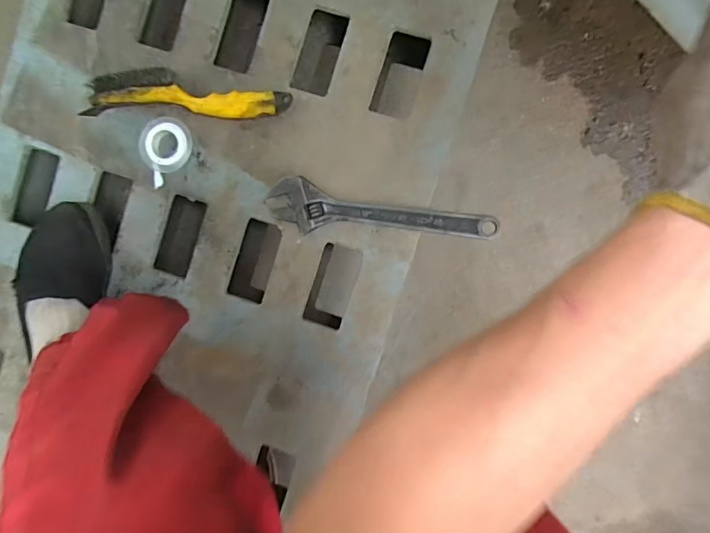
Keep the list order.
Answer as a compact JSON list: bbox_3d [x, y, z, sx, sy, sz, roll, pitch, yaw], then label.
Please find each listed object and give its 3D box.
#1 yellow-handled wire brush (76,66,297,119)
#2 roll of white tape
[{"bbox_3d":[-0.216,-0.219,0.613,0.265,0.044,0.057,4,96,6],"label":"yellow-handled wire brush"},{"bbox_3d":[-0.245,-0.153,0.626,0.069,0.013,0.078,-19,93,8],"label":"roll of white tape"}]

